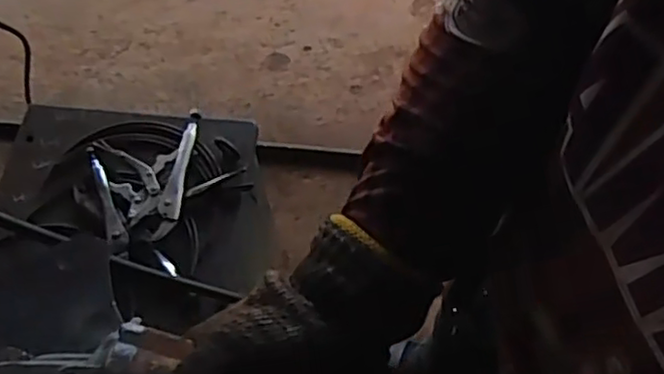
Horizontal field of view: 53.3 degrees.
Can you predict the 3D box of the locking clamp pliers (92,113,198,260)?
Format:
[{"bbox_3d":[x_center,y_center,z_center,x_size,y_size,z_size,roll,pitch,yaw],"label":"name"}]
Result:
[{"bbox_3d":[-0.225,-0.007,0.831,0.138,0.027,0.161,-17,62,-7],"label":"locking clamp pliers"}]

